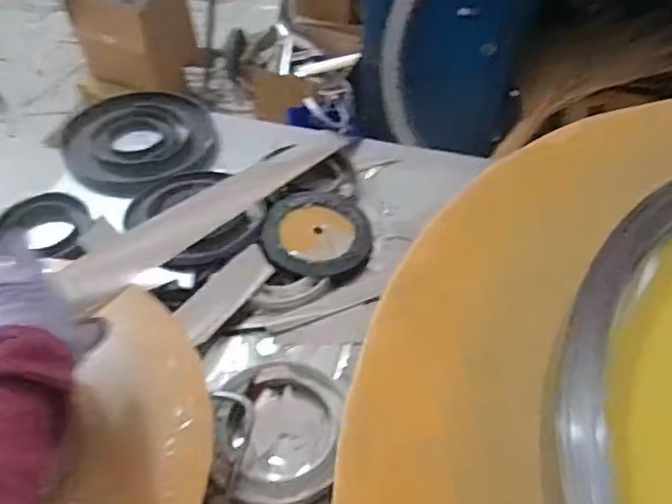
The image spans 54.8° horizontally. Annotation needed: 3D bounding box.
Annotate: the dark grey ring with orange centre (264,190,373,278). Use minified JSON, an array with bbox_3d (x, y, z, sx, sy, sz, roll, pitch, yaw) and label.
[{"bbox_3d":[-0.022,-0.026,0.720,0.115,0.016,0.119,2,47,-2],"label":"dark grey ring with orange centre"}]

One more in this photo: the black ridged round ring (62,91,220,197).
[{"bbox_3d":[-0.254,-0.150,0.843,0.183,0.017,0.188,2,47,-2],"label":"black ridged round ring"}]

